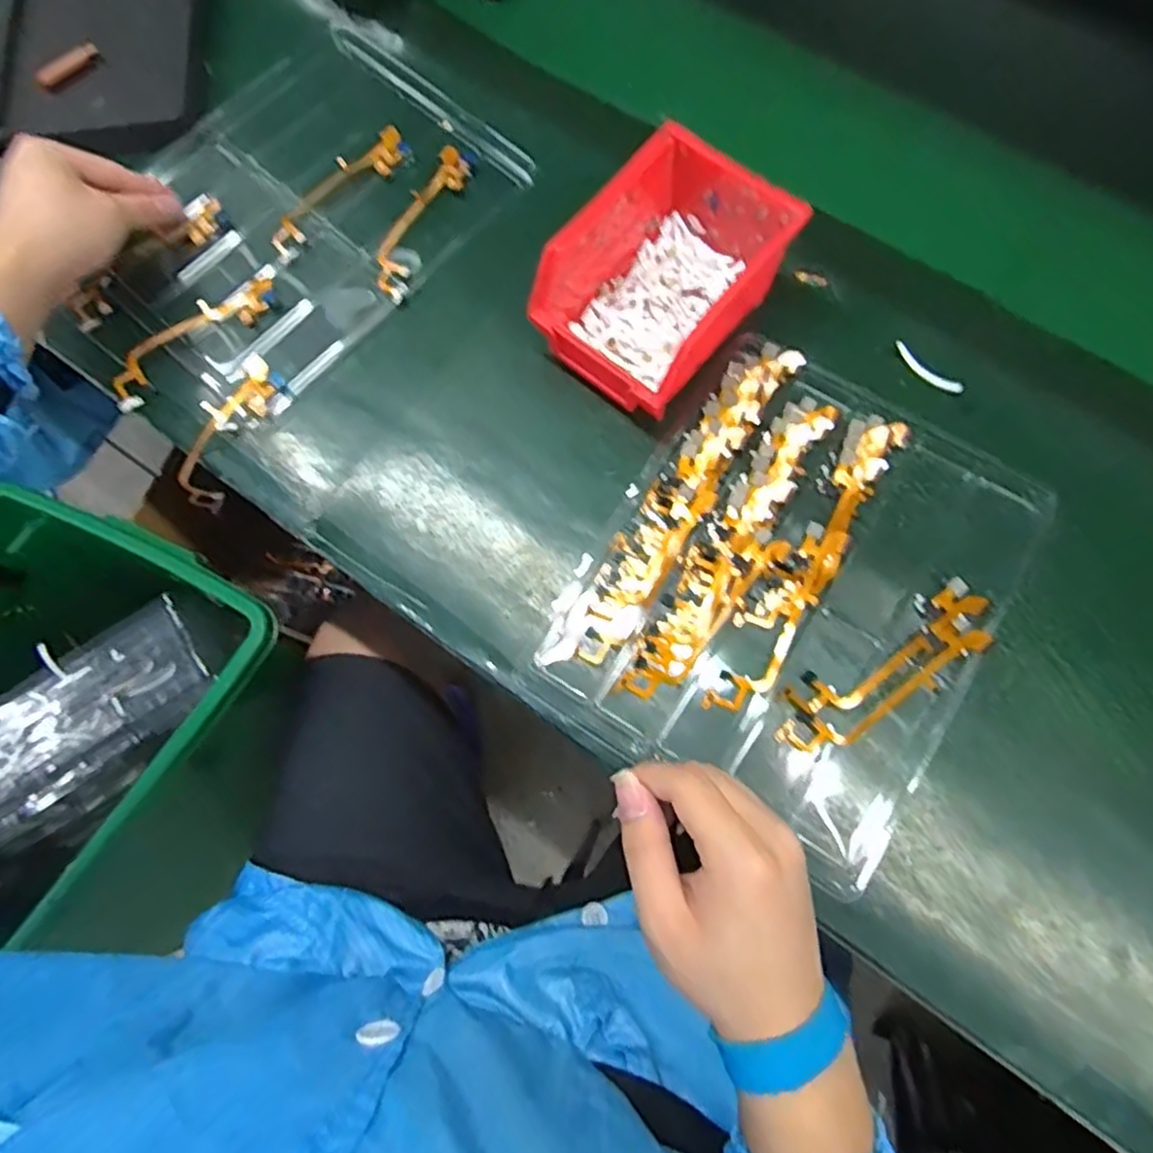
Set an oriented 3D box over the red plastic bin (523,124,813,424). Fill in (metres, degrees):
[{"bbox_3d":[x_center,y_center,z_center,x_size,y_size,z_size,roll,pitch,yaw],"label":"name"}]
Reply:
[{"bbox_3d":[0.053,-0.182,0.431,0.102,0.078,0.139,40,78,12],"label":"red plastic bin"}]

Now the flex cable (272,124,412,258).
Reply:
[{"bbox_3d":[-0.172,-0.279,0.500,0.036,0.009,0.124,42,78,12],"label":"flex cable"}]

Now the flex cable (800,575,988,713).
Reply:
[{"bbox_3d":[0.181,0.039,0.394,0.119,0.006,0.029,-32,75,-9],"label":"flex cable"}]

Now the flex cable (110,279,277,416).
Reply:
[{"bbox_3d":[-0.260,-0.160,0.470,0.127,0.010,0.032,-42,77,-11],"label":"flex cable"}]

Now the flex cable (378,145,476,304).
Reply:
[{"bbox_3d":[-0.110,-0.253,0.490,0.031,0.006,0.127,22,75,7],"label":"flex cable"}]

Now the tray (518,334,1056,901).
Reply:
[{"bbox_3d":[0.128,0.006,0.409,0.220,0.019,0.265,33,76,10],"label":"tray"}]

